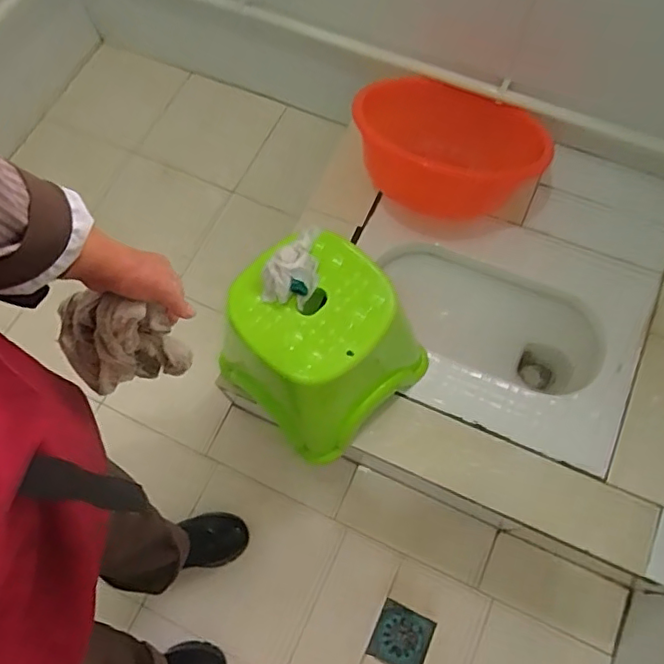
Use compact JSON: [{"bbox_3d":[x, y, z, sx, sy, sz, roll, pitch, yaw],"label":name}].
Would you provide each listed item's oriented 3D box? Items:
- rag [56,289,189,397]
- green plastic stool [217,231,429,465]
[{"bbox_3d":[-0.230,0.022,0.617,0.111,0.139,0.080,13,70,7],"label":"rag"},{"bbox_3d":[-0.022,0.008,0.924,0.281,0.291,0.275,-41,73,-13],"label":"green plastic stool"}]

